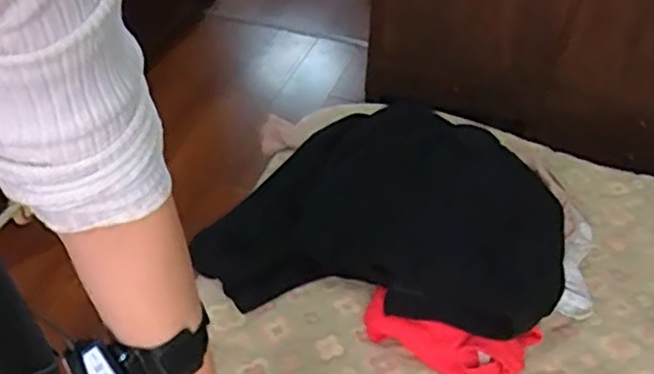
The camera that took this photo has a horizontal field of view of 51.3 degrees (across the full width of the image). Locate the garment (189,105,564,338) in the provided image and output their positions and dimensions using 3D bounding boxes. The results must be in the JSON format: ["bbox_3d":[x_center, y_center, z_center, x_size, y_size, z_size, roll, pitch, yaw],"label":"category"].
[{"bbox_3d":[0.098,0.022,1.056,0.507,0.106,0.471,12,41,13],"label":"garment"}]

